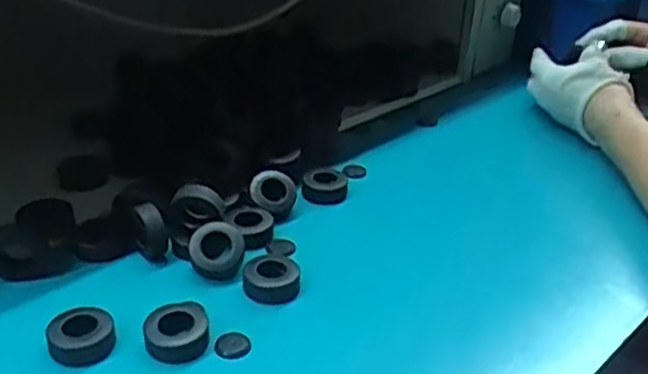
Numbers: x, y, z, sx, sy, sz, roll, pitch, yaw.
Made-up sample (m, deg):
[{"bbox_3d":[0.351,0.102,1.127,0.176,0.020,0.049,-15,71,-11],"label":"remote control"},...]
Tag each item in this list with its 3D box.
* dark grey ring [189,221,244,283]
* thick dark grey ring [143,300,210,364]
[{"bbox_3d":[-0.074,0.043,0.490,0.039,0.015,0.039,5,66,-12],"label":"dark grey ring"},{"bbox_3d":[-0.088,0.085,0.422,0.037,0.011,0.038,-2,31,-14],"label":"thick dark grey ring"}]

